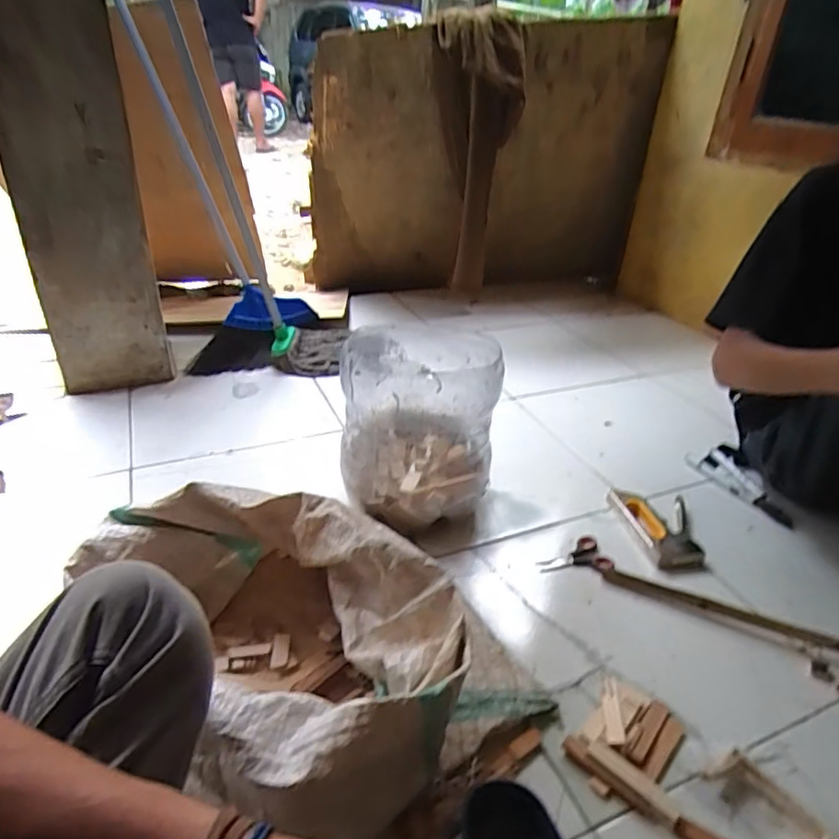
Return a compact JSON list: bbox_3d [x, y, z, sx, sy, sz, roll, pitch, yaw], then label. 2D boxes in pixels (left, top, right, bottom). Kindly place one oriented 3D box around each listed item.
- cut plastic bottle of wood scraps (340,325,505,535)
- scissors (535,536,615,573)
[{"bbox_3d":[0.000,0.009,0.950,0.231,0.280,0.243,4,30,2],"label":"cut plastic bottle of wood scraps"},{"bbox_3d":[0.237,0.216,0.908,0.110,0.014,0.068,-6,32,-15],"label":"scissors"}]

